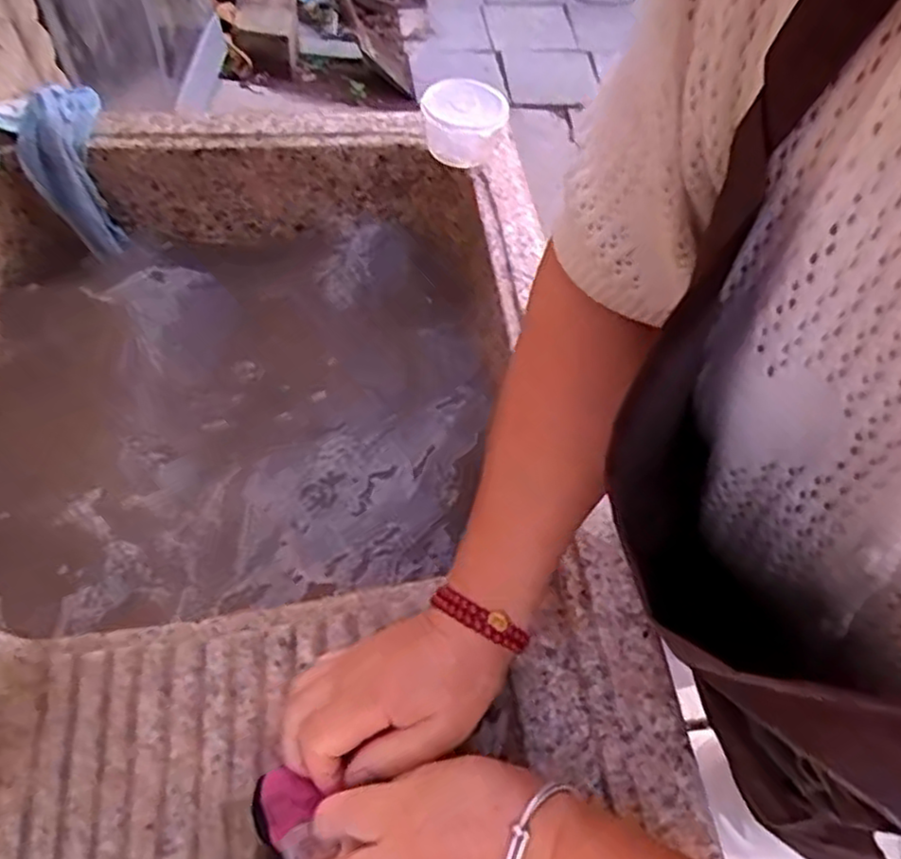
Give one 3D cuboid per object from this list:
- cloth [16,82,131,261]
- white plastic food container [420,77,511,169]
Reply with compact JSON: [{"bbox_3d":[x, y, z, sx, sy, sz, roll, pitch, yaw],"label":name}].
[{"bbox_3d":[-0.354,-0.239,0.686,0.073,0.160,0.048,-15,18,-12],"label":"cloth"},{"bbox_3d":[0.013,-0.286,0.677,0.079,0.052,0.067,5,57,0],"label":"white plastic food container"}]

